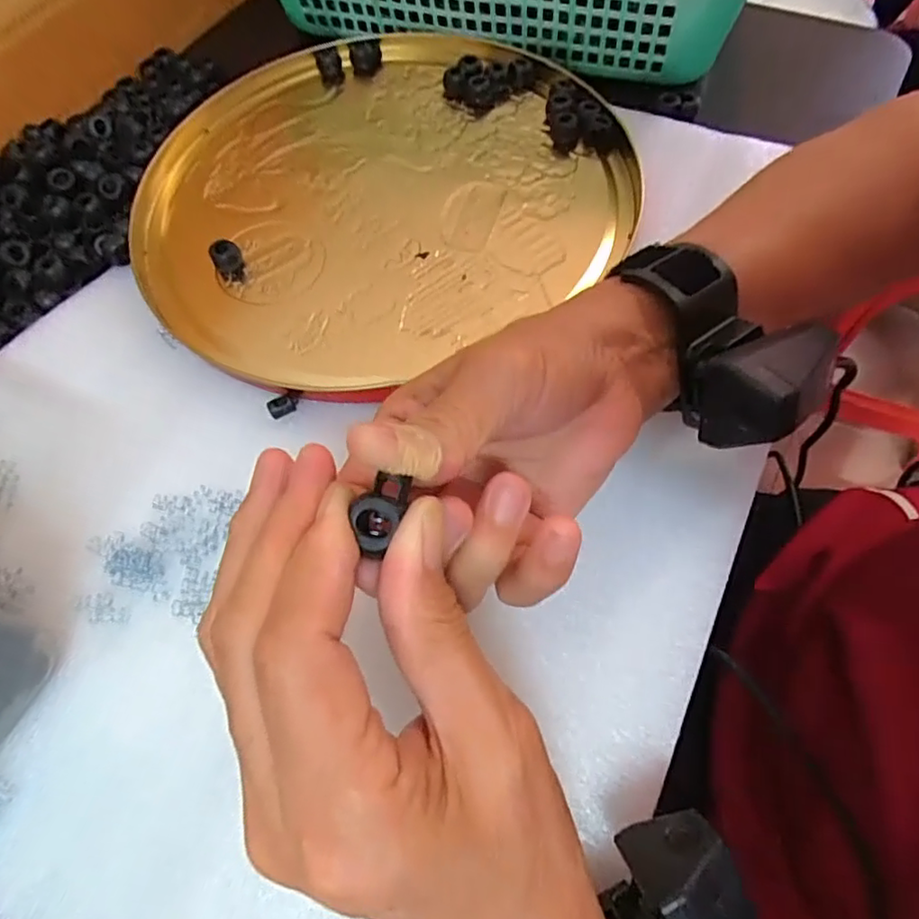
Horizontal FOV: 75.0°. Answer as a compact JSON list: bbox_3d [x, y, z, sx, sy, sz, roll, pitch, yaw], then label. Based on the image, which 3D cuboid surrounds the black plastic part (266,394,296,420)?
[{"bbox_3d":[-0.089,-0.027,0.298,0.013,0.007,0.008,-27,64,-11],"label":"black plastic part"}]

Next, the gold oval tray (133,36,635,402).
[{"bbox_3d":[-0.054,-0.176,0.366,0.285,0.012,0.275,-33,66,-14],"label":"gold oval tray"}]

